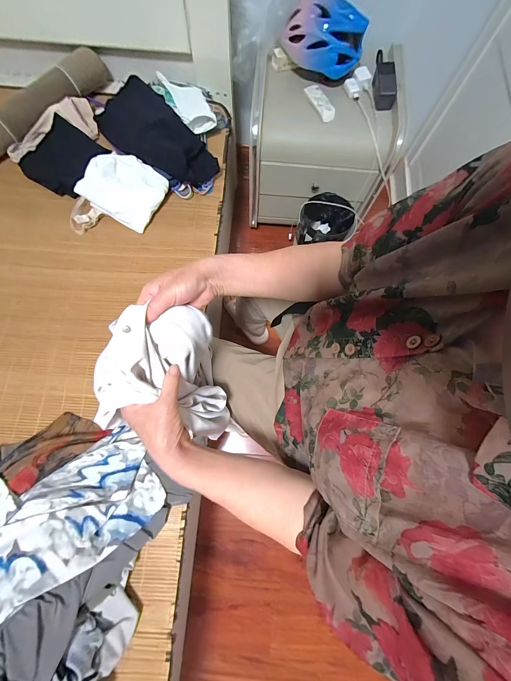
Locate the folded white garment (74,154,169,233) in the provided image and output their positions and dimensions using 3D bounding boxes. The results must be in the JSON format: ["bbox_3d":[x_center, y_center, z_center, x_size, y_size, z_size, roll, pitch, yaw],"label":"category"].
[{"bbox_3d":[-0.366,-0.427,0.721,0.193,0.034,0.172,32,89,-17],"label":"folded white garment"}]

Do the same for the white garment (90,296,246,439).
[{"bbox_3d":[-0.135,0.069,0.409,0.163,0.193,0.187,-10,75,-4],"label":"white garment"}]

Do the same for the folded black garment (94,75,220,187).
[{"bbox_3d":[-0.302,-0.598,0.747,0.185,0.126,0.379,-40,79,-11],"label":"folded black garment"}]

